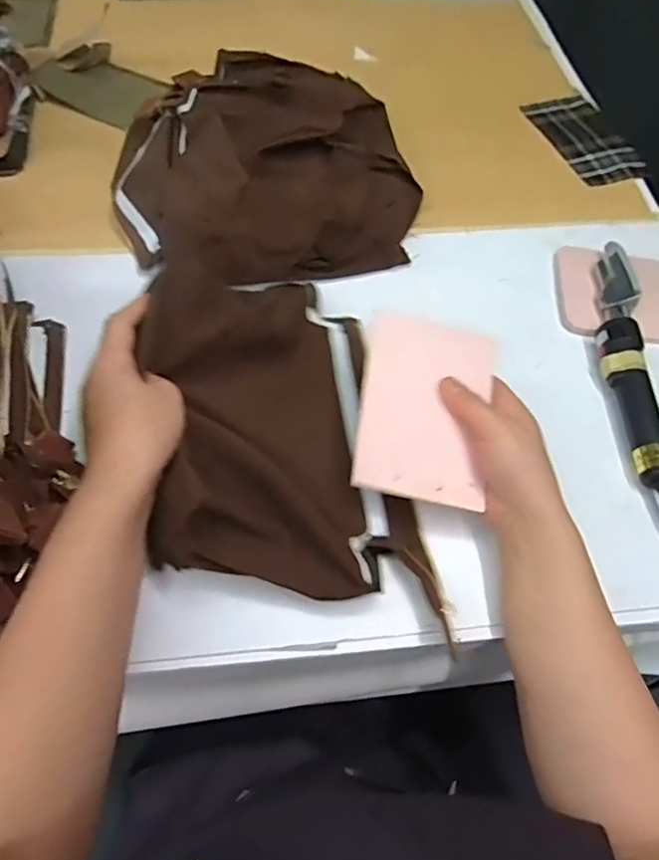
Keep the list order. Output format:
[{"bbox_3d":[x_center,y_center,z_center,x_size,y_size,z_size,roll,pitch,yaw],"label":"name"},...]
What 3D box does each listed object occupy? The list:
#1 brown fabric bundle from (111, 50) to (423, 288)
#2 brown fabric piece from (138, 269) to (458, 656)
[{"bbox_3d":[-0.071,-0.295,0.653,0.307,0.088,0.319,1,58,-2],"label":"brown fabric bundle"},{"bbox_3d":[-0.040,-0.001,0.477,0.205,0.051,0.300,2,58,-33],"label":"brown fabric piece"}]

